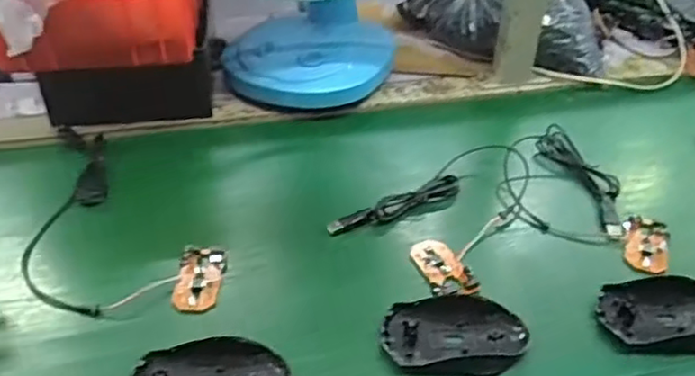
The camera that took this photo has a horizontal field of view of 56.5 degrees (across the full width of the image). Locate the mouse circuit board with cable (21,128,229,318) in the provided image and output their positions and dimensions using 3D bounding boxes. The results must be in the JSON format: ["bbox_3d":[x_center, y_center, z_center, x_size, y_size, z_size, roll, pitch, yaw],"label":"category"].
[{"bbox_3d":[-0.244,0.033,0.610,0.143,0.010,0.307,-31,49,-33],"label":"mouse circuit board with cable"}]

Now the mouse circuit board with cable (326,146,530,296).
[{"bbox_3d":[0.113,0.014,0.655,0.143,0.025,0.231,28,46,29],"label":"mouse circuit board with cable"}]

